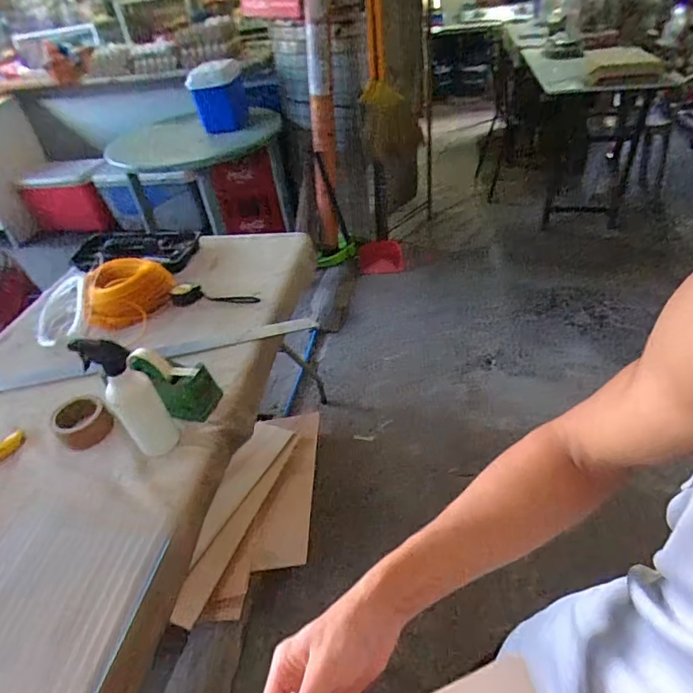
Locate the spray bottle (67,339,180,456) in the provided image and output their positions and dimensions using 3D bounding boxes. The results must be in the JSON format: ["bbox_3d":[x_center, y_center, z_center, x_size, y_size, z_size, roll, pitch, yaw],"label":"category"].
[{"bbox_3d":[-0.353,0.082,0.775,0.074,0.234,0.074,-29,45,-24],"label":"spray bottle"}]

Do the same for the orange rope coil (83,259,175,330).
[{"bbox_3d":[-0.554,-0.142,1.192,0.218,0.094,0.210,-4,41,4],"label":"orange rope coil"}]

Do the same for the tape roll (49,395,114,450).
[{"bbox_3d":[-0.495,0.140,0.879,0.099,0.049,0.094,30,53,36],"label":"tape roll"}]

